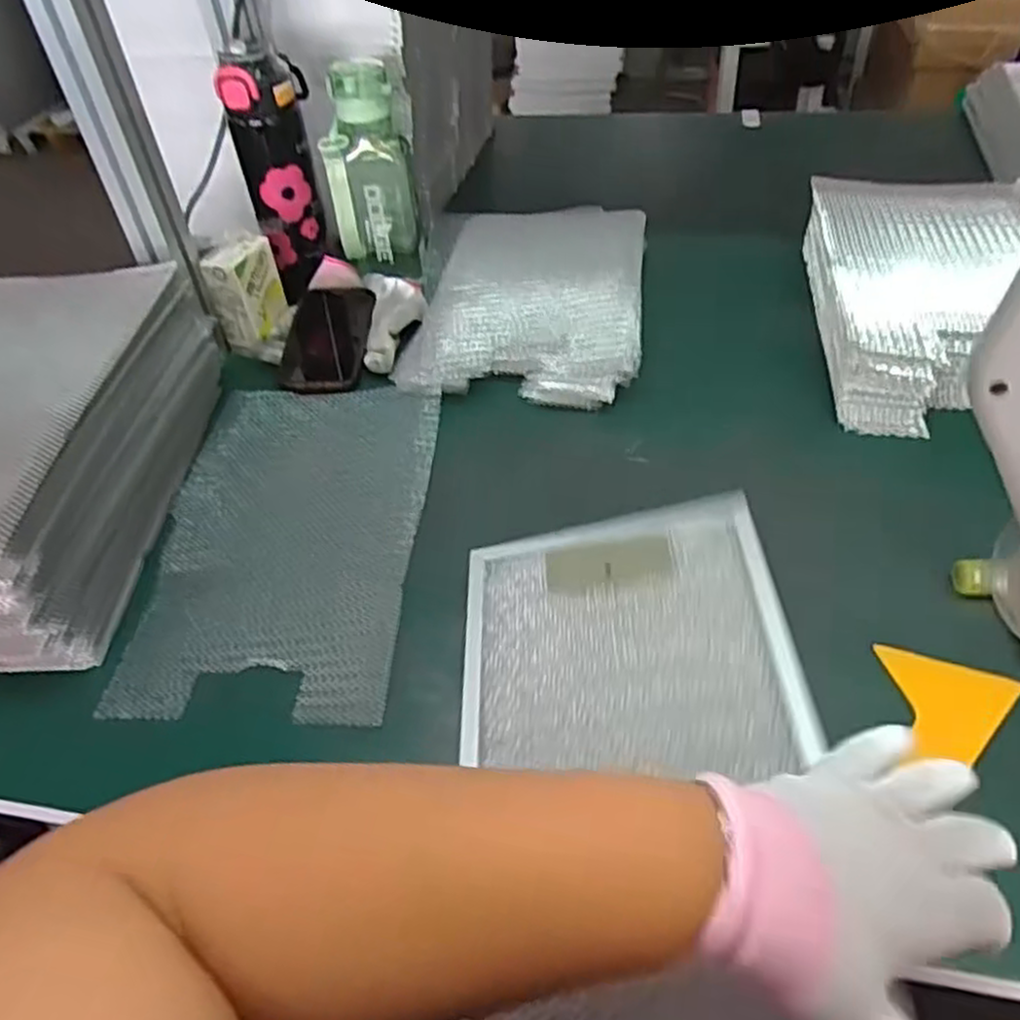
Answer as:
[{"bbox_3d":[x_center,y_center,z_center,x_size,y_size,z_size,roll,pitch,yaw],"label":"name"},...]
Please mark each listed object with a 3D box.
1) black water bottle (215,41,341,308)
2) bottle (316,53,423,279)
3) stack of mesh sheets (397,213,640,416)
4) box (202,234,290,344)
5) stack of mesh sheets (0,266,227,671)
[{"bbox_3d":[-0.233,-0.351,0.811,0.088,0.222,0.066,-20,46,-15],"label":"black water bottle"},{"bbox_3d":[-0.145,-0.353,0.823,0.085,0.204,0.068,0,45,6],"label":"bottle"},{"bbox_3d":[0.019,-0.231,0.800,0.237,0.041,0.326,0,50,13],"label":"stack of mesh sheets"},{"bbox_3d":[-0.271,-0.228,0.791,0.048,0.087,0.071,14,48,19],"label":"box"},{"bbox_3d":[-0.411,-0.070,0.631,0.235,0.118,0.397,-1,45,5],"label":"stack of mesh sheets"}]

